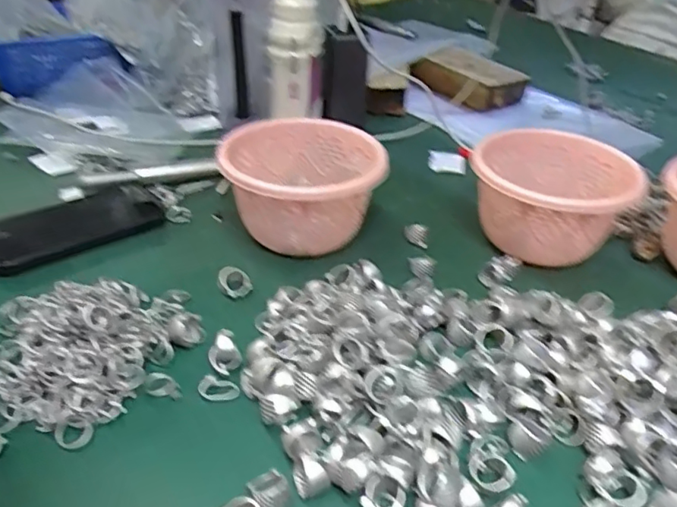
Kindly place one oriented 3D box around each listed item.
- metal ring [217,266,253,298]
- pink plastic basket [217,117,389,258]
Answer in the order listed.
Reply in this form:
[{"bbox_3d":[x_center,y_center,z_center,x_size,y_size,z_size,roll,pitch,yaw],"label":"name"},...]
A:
[{"bbox_3d":[-0.087,0.024,0.480,0.025,0.028,0.007,-39,10,-33],"label":"metal ring"},{"bbox_3d":[-0.034,-0.056,0.543,0.139,0.090,0.130,1,36,-1],"label":"pink plastic basket"}]

